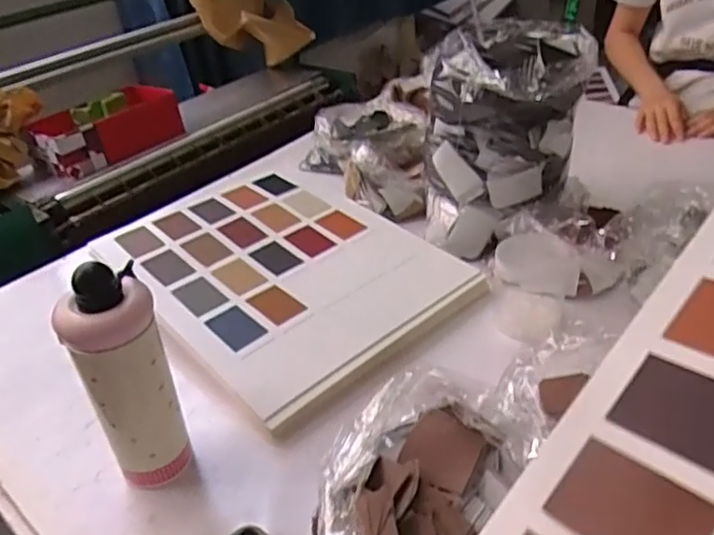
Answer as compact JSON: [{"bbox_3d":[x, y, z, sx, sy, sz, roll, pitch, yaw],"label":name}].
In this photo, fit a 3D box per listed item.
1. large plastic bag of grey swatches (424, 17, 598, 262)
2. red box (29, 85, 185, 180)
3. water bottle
[{"bbox_3d":[0.208,-0.177,0.873,0.167,0.255,0.205,27,45,36],"label":"large plastic bag of grey swatches"},{"bbox_3d":[-0.508,-0.272,1.296,0.152,0.104,0.285,21,43,32],"label":"red box"},{"bbox_3d":[-0.207,0.112,0.589,0.076,0.241,0.061,-20,37,-19],"label":"water bottle"}]

